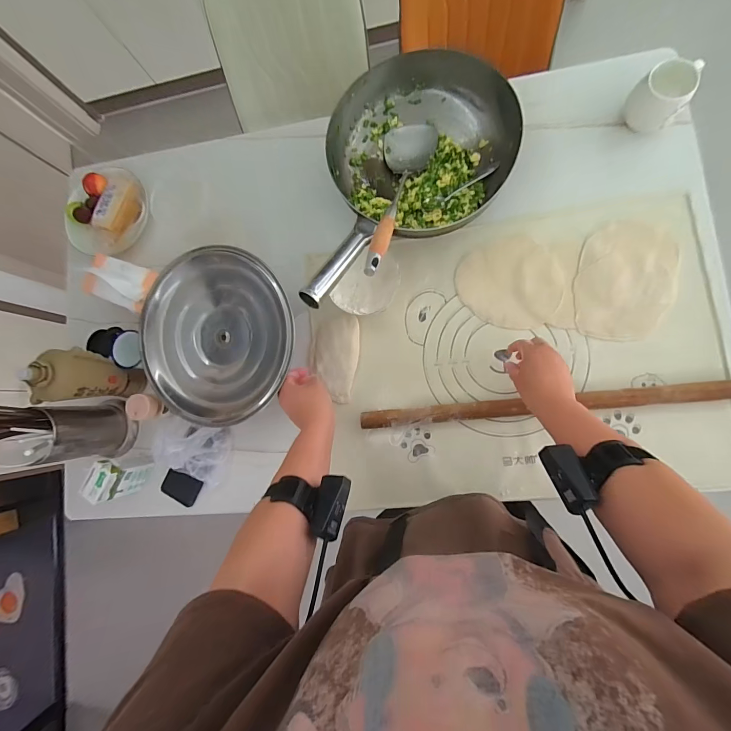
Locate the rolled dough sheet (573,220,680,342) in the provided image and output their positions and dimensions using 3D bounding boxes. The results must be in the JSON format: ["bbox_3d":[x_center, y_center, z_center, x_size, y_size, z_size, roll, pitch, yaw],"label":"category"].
[{"bbox_3d":[0.449,-0.148,0.612,0.154,0.010,0.211,14,88,8],"label":"rolled dough sheet"}]

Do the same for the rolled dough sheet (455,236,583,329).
[{"bbox_3d":[0.271,-0.150,0.636,0.202,0.013,0.158,6,87,7],"label":"rolled dough sheet"}]

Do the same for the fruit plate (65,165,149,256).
[{"bbox_3d":[-0.543,-0.322,0.727,0.162,0.045,0.180,18,89,8],"label":"fruit plate"}]

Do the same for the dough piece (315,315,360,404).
[{"bbox_3d":[-0.053,-0.012,0.667,0.081,0.014,0.159,-1,86,7],"label":"dough piece"}]

